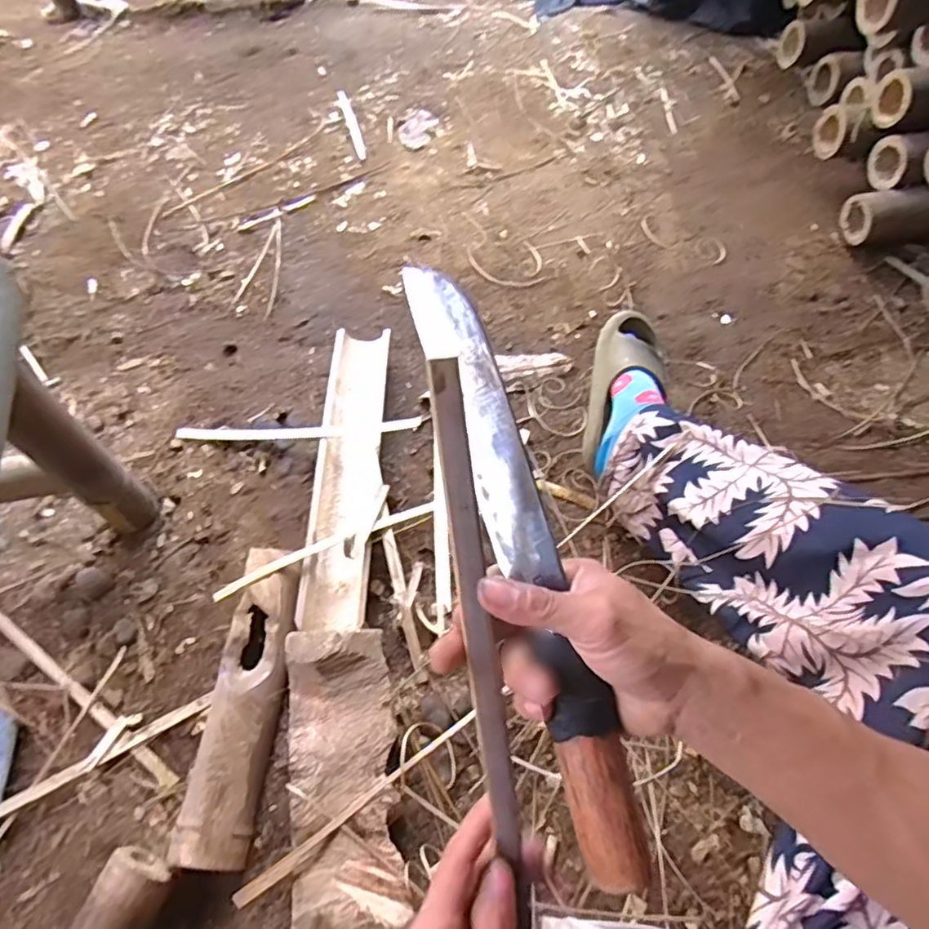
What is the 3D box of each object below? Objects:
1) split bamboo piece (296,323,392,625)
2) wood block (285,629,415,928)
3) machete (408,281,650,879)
[{"bbox_3d":[-0.148,0.001,0.828,0.085,0.046,0.430,1,62,1],"label":"split bamboo piece"},{"bbox_3d":[-0.120,0.314,0.625,0.109,0.064,0.288,-7,61,-4],"label":"wood block"},{"bbox_3d":[0.034,0.050,0.338,0.032,0.025,0.340,-16,82,-9],"label":"machete"}]

